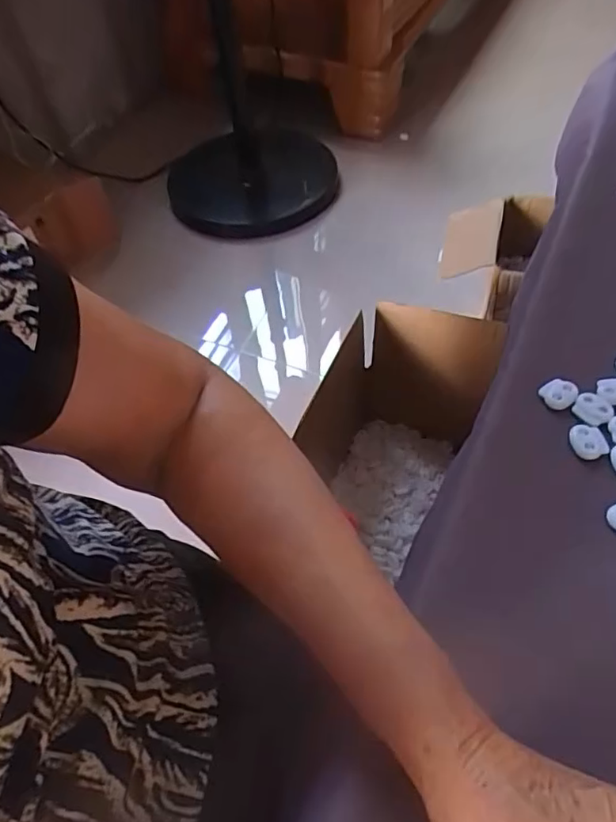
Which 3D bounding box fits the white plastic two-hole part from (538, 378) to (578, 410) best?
[{"bbox_3d":[0.156,-0.011,0.359,0.019,0.007,0.019,-3,52,4],"label":"white plastic two-hole part"}]

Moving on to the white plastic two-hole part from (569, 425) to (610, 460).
[{"bbox_3d":[0.164,0.018,0.337,0.020,0.005,0.021,-3,52,4],"label":"white plastic two-hole part"}]

